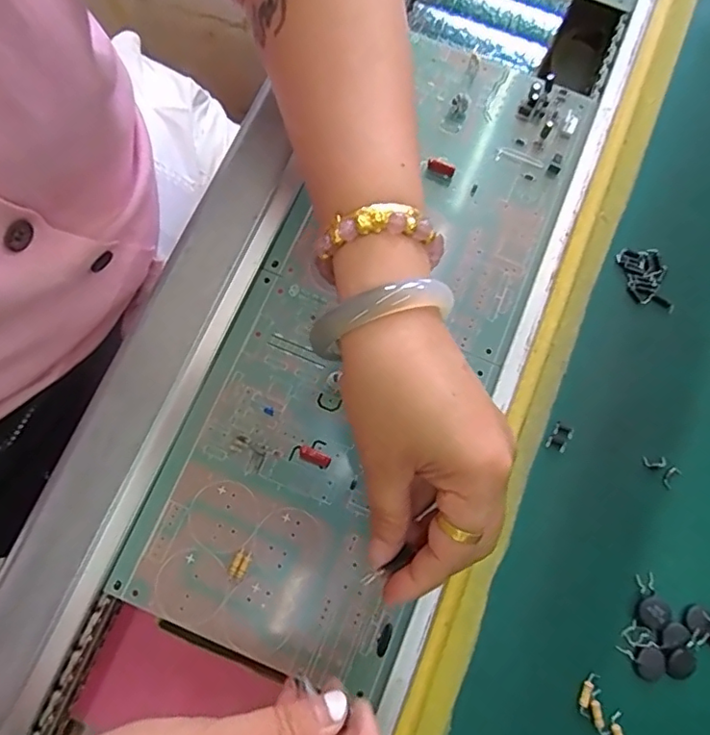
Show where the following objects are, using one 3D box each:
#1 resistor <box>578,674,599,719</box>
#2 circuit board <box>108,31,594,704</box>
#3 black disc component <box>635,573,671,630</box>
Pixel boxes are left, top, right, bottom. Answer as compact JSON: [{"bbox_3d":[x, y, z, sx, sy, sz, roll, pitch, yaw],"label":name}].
[{"bbox_3d":[0.111,0.155,0.264,0.006,0.004,0.020,22,76,5],"label":"resistor"},{"bbox_3d":[0.012,-0.026,0.315,0.140,0.012,0.370,23,76,6],"label":"circuit board"},{"bbox_3d":[0.145,0.114,0.273,0.013,0.007,0.024,-1,76,-3],"label":"black disc component"}]

